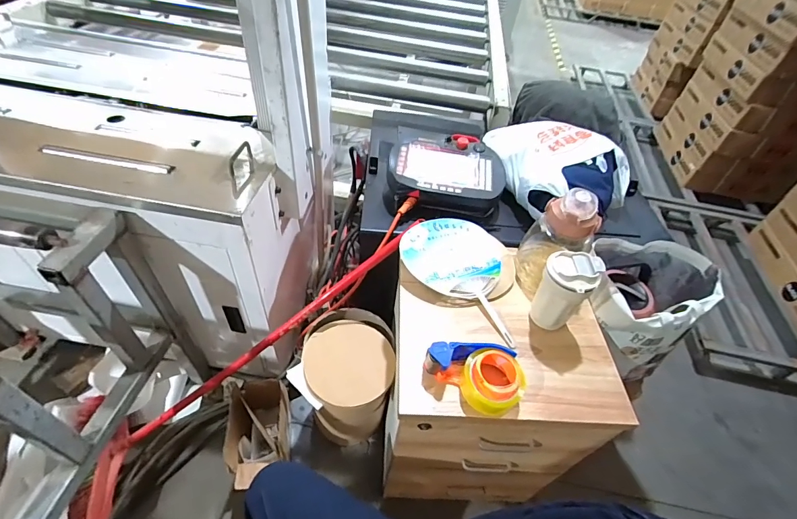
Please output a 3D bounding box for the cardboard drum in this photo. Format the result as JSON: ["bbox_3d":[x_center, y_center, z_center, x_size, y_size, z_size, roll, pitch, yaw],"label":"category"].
[{"bbox_3d":[-0.131,0.322,0.999,0.196,0.354,0.244,3,47,-4],"label":"cardboard drum"}]

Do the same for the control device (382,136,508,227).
[{"bbox_3d":[0.112,-0.203,0.940,0.278,0.074,0.231,5,47,-3],"label":"control device"}]

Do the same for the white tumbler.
[{"bbox_3d":[0.292,0.060,0.709,0.088,0.156,0.076,34,52,22],"label":"white tumbler"}]

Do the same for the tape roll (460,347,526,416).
[{"bbox_3d":[0.155,0.200,0.636,0.104,0.061,0.094,29,50,18],"label":"tape roll"}]

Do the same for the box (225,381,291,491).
[{"bbox_3d":[-0.346,0.444,0.989,0.145,0.174,0.239,-5,48,-12],"label":"box"}]

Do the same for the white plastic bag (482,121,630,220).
[{"bbox_3d":[0.392,-0.241,0.954,0.266,0.129,0.328,-12,50,-18],"label":"white plastic bag"}]

